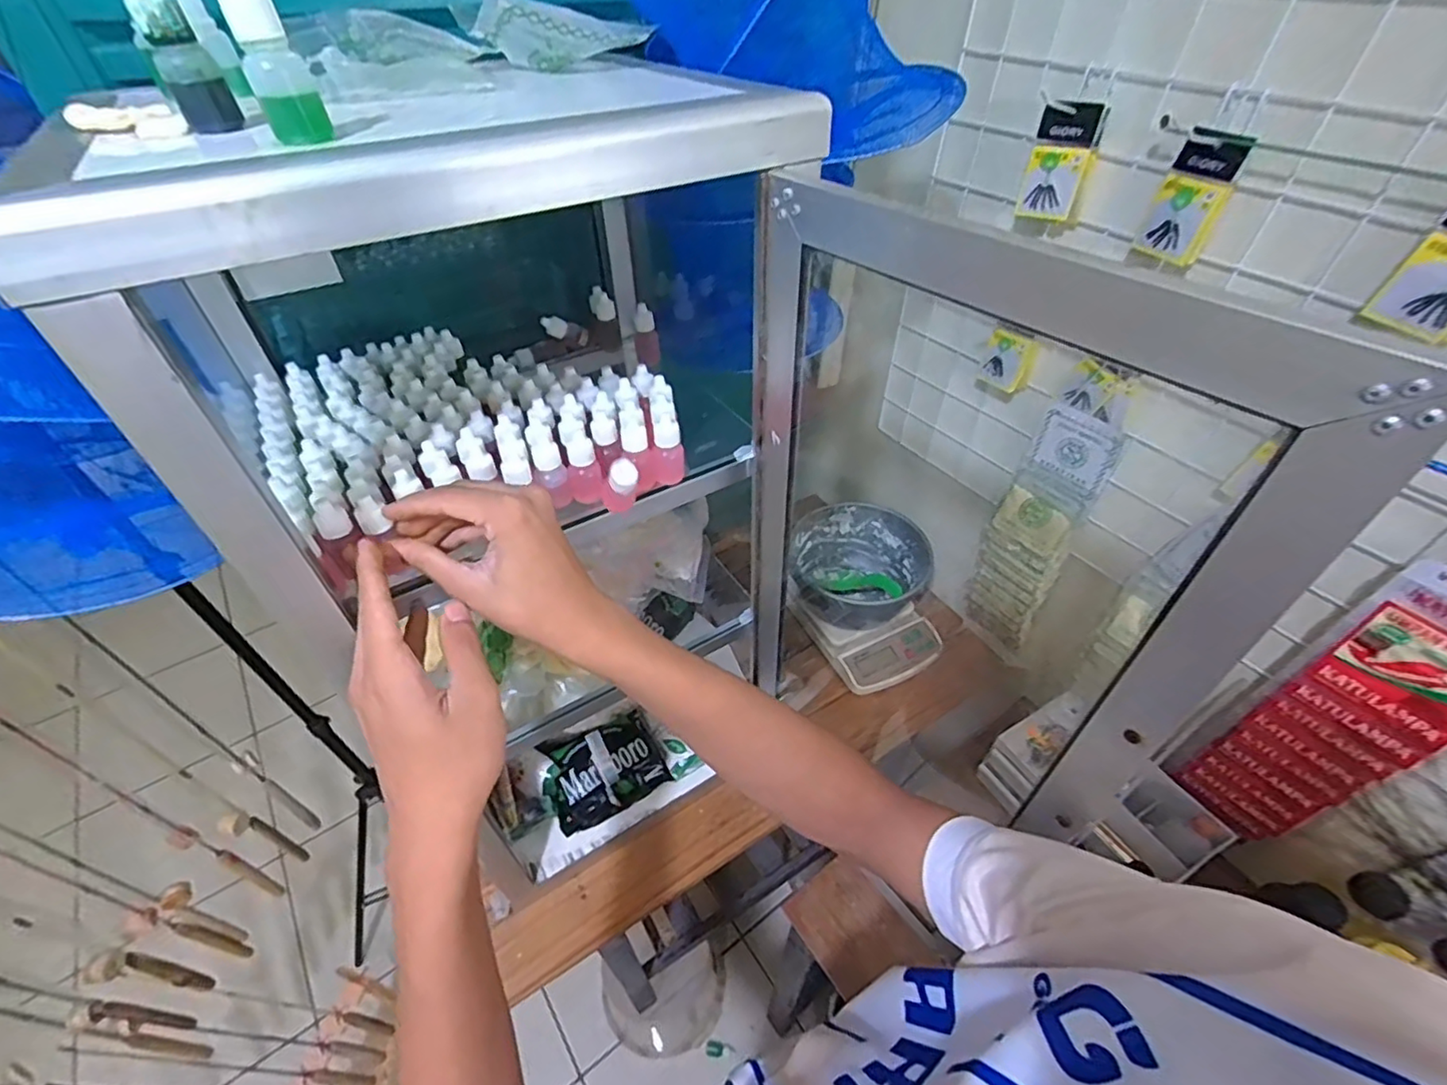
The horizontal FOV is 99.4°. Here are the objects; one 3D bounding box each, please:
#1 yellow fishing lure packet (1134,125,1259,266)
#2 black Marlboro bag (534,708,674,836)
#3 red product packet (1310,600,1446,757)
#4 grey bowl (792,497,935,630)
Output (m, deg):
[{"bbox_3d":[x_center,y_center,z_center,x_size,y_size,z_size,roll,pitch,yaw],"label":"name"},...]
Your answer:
[{"bbox_3d":[0.394,-0.293,0.520,0.025,0.096,0.054,-26,54,-19],"label":"yellow fishing lure packet"},{"bbox_3d":[-0.139,0.266,0.713,0.138,0.092,0.049,-19,11,-18],"label":"black Marlboro bag"},{"bbox_3d":[0.579,0.114,0.516,0.018,0.096,0.097,-29,52,-26],"label":"red product packet"},{"bbox_3d":[0.194,0.039,0.894,0.190,0.110,0.175,0,45,0],"label":"grey bowl"}]

